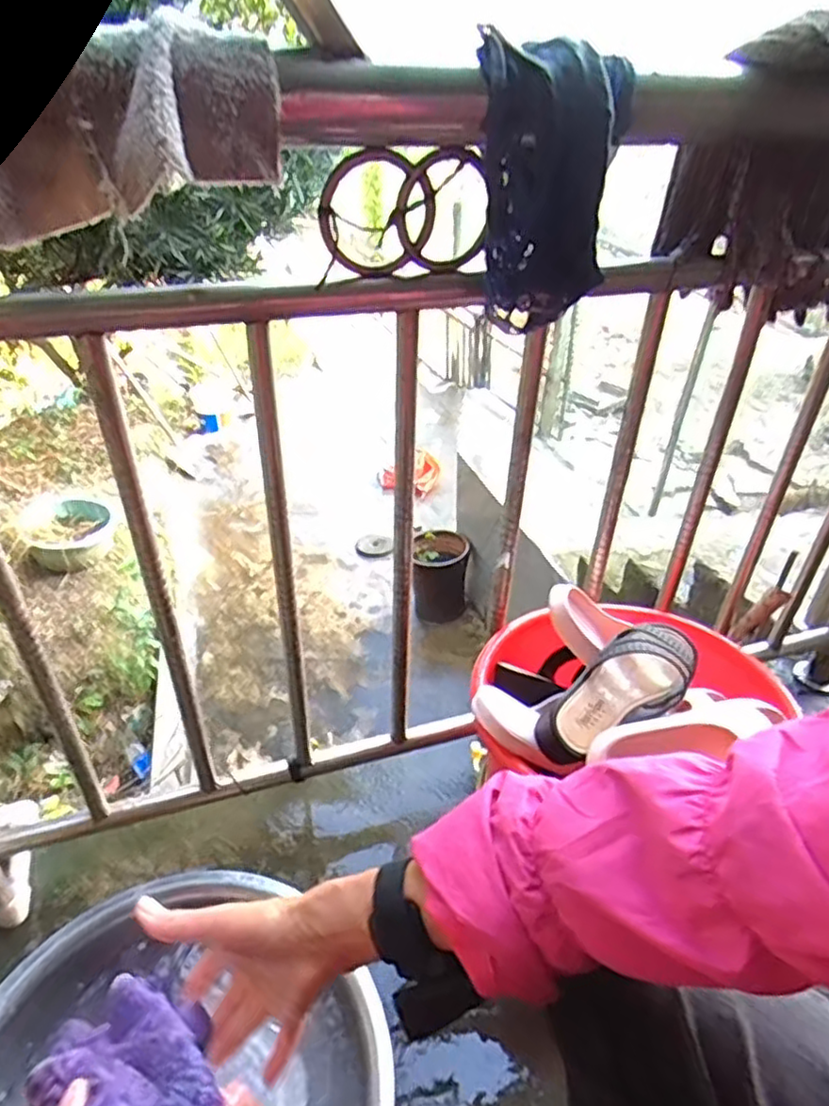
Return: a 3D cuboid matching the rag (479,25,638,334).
[{"bbox_3d":[0.104,-0.281,0.516,0.105,0.180,0.067,-21,42,-28],"label":"rag"}]

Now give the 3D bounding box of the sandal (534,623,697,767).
[{"bbox_3d":[0.222,0.140,0.702,0.232,0.071,0.077,-22,42,-28],"label":"sandal"}]

